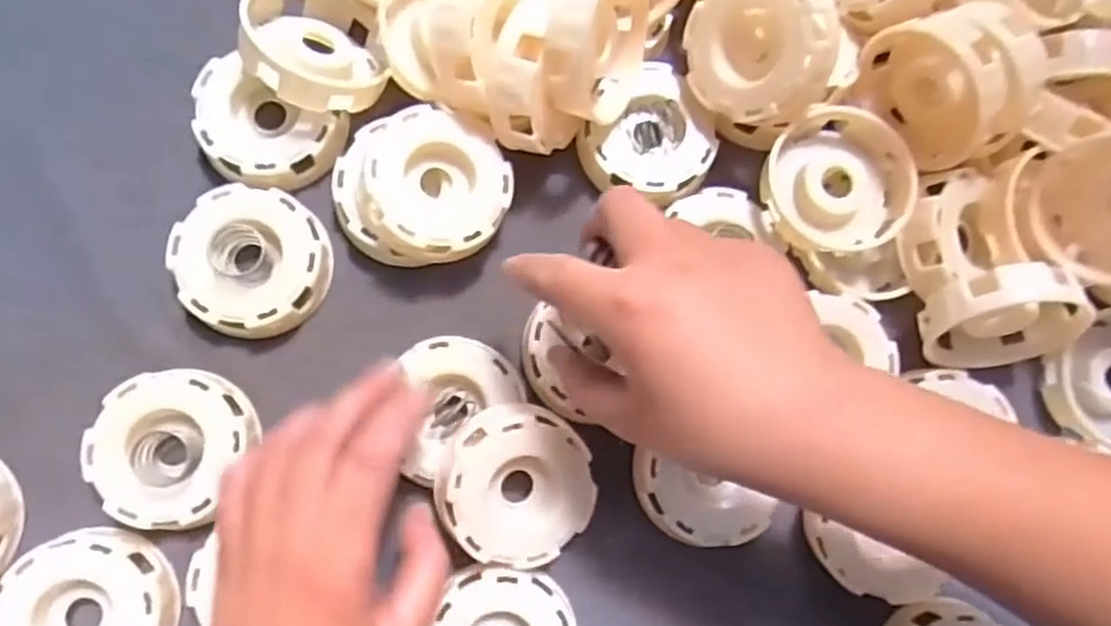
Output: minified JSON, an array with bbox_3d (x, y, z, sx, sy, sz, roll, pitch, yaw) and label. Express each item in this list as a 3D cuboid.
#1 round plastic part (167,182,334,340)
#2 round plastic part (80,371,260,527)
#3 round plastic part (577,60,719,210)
[{"bbox_3d":[-0.136,-0.023,0.345,0.064,0.020,0.064,1,80,-5],"label":"round plastic part"},{"bbox_3d":[-0.164,0.056,0.331,0.059,0.027,0.064,1,80,-5],"label":"round plastic part"},{"bbox_3d":[0.046,-0.081,0.370,0.057,0.023,0.065,44,79,3],"label":"round plastic part"}]

